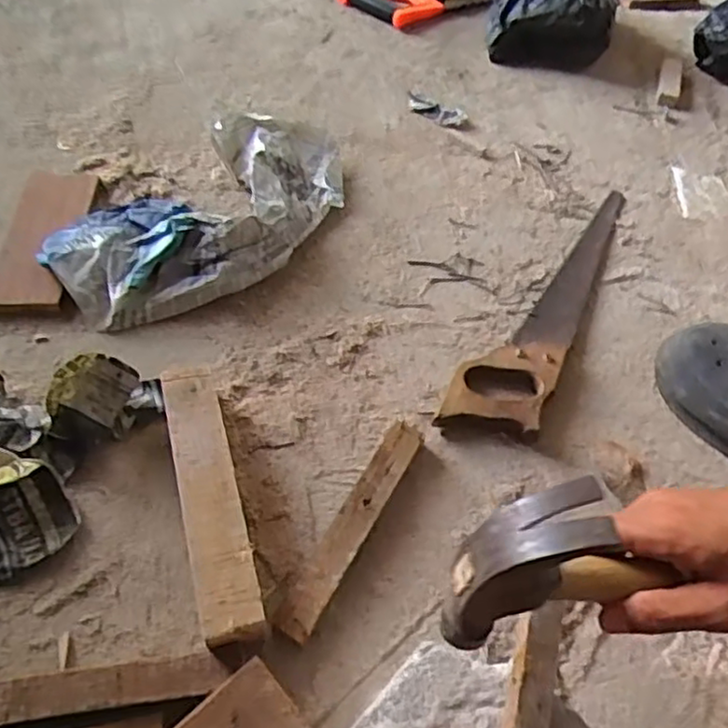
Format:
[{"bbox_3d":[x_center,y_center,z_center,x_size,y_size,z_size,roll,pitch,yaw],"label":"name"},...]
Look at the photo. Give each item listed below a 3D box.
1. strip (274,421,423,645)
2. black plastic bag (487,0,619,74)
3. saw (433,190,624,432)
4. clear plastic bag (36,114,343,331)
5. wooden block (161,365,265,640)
[{"bbox_3d":[-0.009,0.135,0.591,0.031,0.022,0.208,27,56,14],"label":"strip"},{"bbox_3d":[0.292,-0.553,1.052,0.184,0.142,0.193,14,54,5],"label":"black plastic bag"},{"bbox_3d":[0.203,-0.079,0.765,0.087,0.023,0.410,25,56,13],"label":"saw"},{"bbox_3d":[-0.168,-0.176,0.788,0.202,0.055,0.368,38,60,21],"label":"clear plastic bag"},{"bbox_3d":[-0.125,0.110,0.581,0.051,0.046,0.238,-12,56,-13],"label":"wooden block"}]

